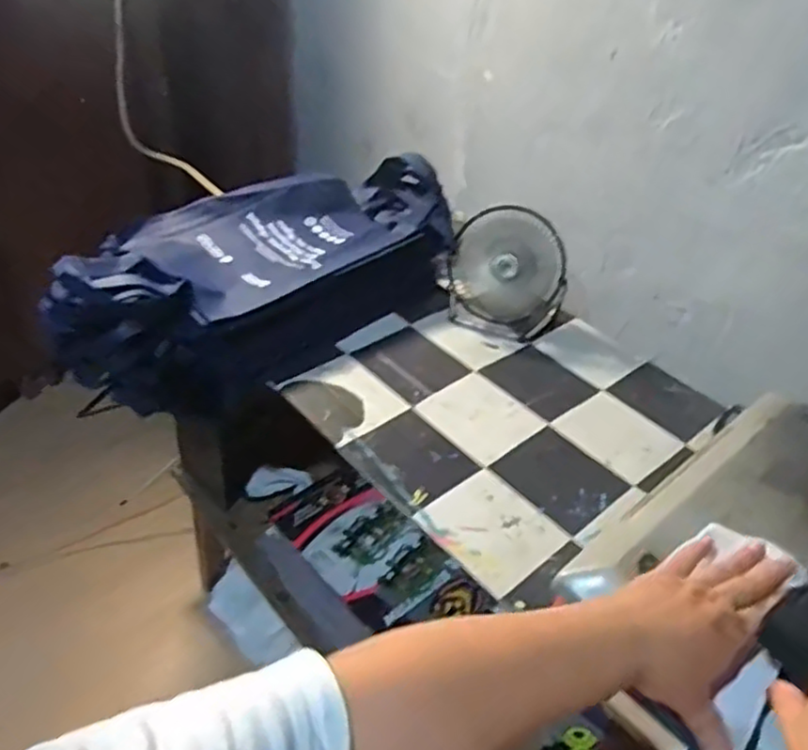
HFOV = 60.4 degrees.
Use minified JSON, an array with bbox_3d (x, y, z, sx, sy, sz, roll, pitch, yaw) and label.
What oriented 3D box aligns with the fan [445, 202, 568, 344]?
[{"bbox_3d":[0.160,-0.167,1.096,0.193,0.151,0.119,12,38,7],"label":"fan"}]

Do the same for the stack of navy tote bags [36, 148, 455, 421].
[{"bbox_3d":[-0.218,-0.155,1.118,0.658,0.216,0.320,-25,47,-33],"label":"stack of navy tote bags"}]

